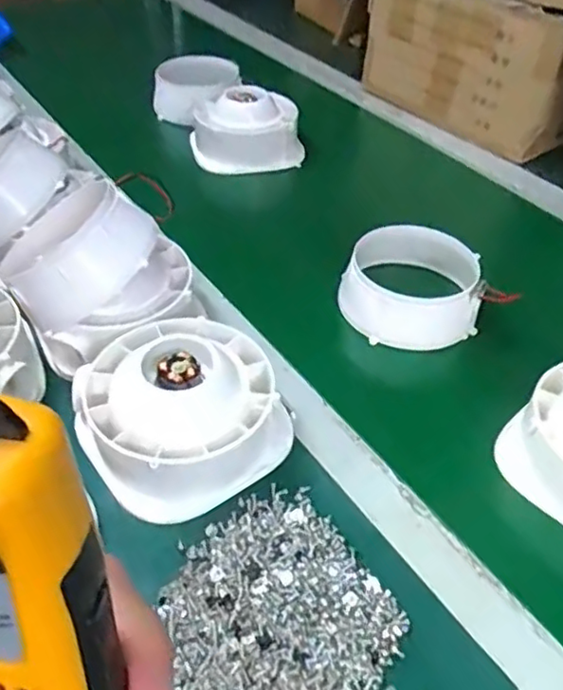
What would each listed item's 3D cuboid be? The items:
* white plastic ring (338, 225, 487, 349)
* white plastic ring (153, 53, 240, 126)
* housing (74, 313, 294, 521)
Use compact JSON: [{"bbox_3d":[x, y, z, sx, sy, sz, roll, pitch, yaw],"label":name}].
[{"bbox_3d":[0.112,-0.051,0.573,0.116,0.068,0.112,2,44,-2],"label":"white plastic ring"},{"bbox_3d":[-0.115,-0.340,0.846,0.089,0.057,0.099,20,44,20],"label":"white plastic ring"},{"bbox_3d":[-0.069,0.040,0.440,0.126,0.064,0.122,2,44,-2],"label":"housing"}]

